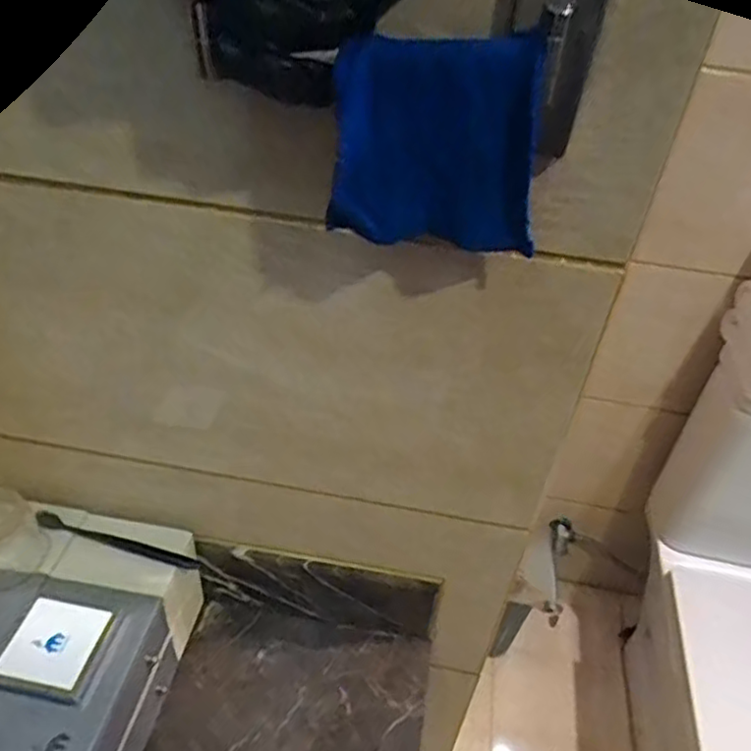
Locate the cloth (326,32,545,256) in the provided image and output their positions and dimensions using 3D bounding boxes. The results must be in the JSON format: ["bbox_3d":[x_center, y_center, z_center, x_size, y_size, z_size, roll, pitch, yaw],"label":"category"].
[{"bbox_3d":[0.039,-0.132,0.401,0.127,0.121,0.025,5,40,-1],"label":"cloth"}]

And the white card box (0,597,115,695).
[{"bbox_3d":[-0.290,0.243,0.608,0.074,0.012,0.080,10,40,4],"label":"white card box"}]

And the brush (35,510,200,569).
[{"bbox_3d":[-0.274,0.175,0.714,0.181,0.018,0.017,12,41,7],"label":"brush"}]

